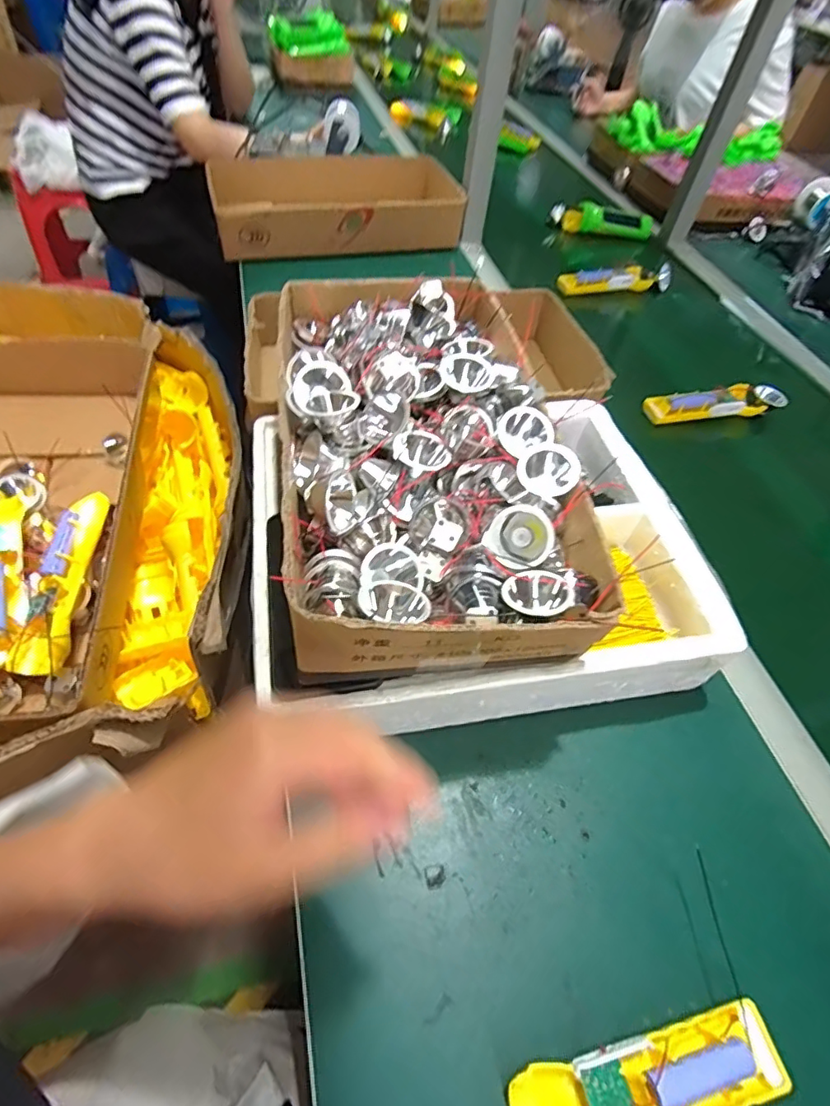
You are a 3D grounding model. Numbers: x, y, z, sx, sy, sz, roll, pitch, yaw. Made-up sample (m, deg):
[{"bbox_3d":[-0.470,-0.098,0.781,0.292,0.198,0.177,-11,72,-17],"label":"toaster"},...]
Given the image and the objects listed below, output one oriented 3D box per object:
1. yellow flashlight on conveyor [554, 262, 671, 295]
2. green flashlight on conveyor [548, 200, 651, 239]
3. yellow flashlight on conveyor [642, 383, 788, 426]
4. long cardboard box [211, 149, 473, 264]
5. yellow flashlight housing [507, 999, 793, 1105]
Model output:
[{"bbox_3d":[0.358,-0.482,0.946,0.217,0.039,0.046,-10,55,-14],"label":"yellow flashlight on conveyor"},{"bbox_3d":[0.383,-0.682,1.093,0.212,0.060,0.048,10,52,0],"label":"green flashlight on conveyor"},{"bbox_3d":[0.424,-0.210,0.743,0.205,0.028,0.045,-5,54,-11],"label":"yellow flashlight on conveyor"},{"bbox_3d":[-0.145,-0.617,0.940,0.398,0.076,0.235,-12,55,-16],"label":"long cardboard box"},{"bbox_3d":[0.139,0.312,0.309,0.165,0.033,0.048,-8,54,-13],"label":"yellow flashlight housing"}]

